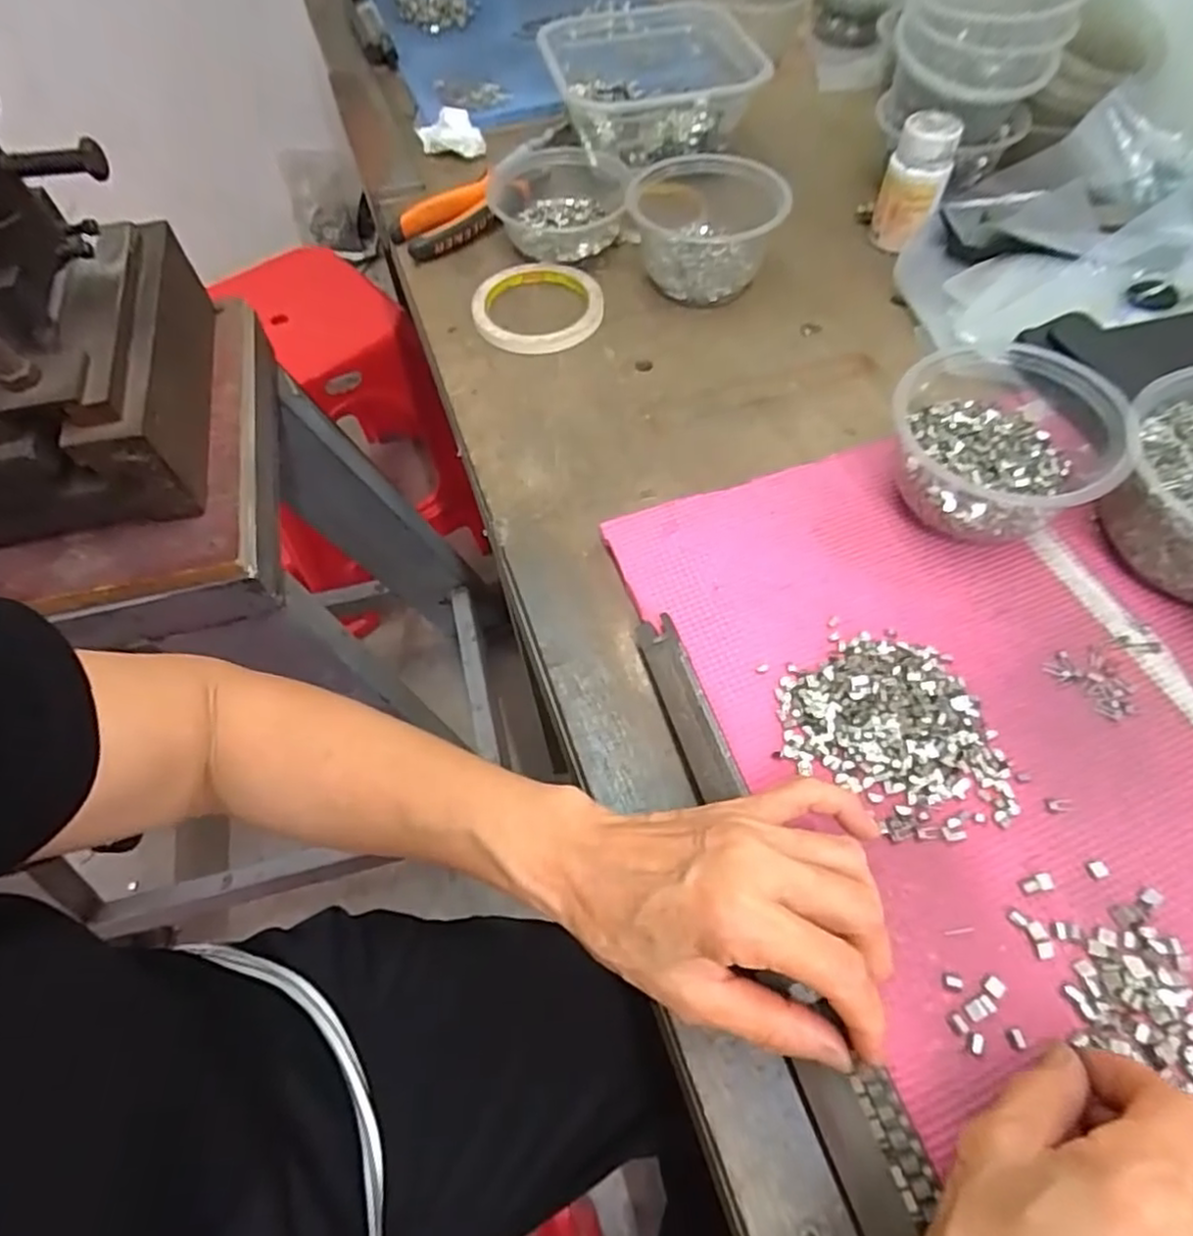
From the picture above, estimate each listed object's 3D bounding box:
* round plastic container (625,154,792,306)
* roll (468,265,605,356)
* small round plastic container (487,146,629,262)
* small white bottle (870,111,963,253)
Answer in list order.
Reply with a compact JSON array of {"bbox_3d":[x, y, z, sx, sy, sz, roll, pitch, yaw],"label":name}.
[{"bbox_3d":[0.084,-0.298,0.530,0.112,0.068,0.107,-1,59,1],"label":"round plastic container"},{"bbox_3d":[-0.044,-0.237,0.527,0.096,0.018,0.093,-1,59,1],"label":"roll"},{"bbox_3d":[-0.032,-0.338,0.570,0.111,0.044,0.109,-1,59,1],"label":"small round plastic container"},{"bbox_3d":[0.240,-0.330,0.527,0.044,0.079,0.035,14,60,10],"label":"small white bottle"}]

